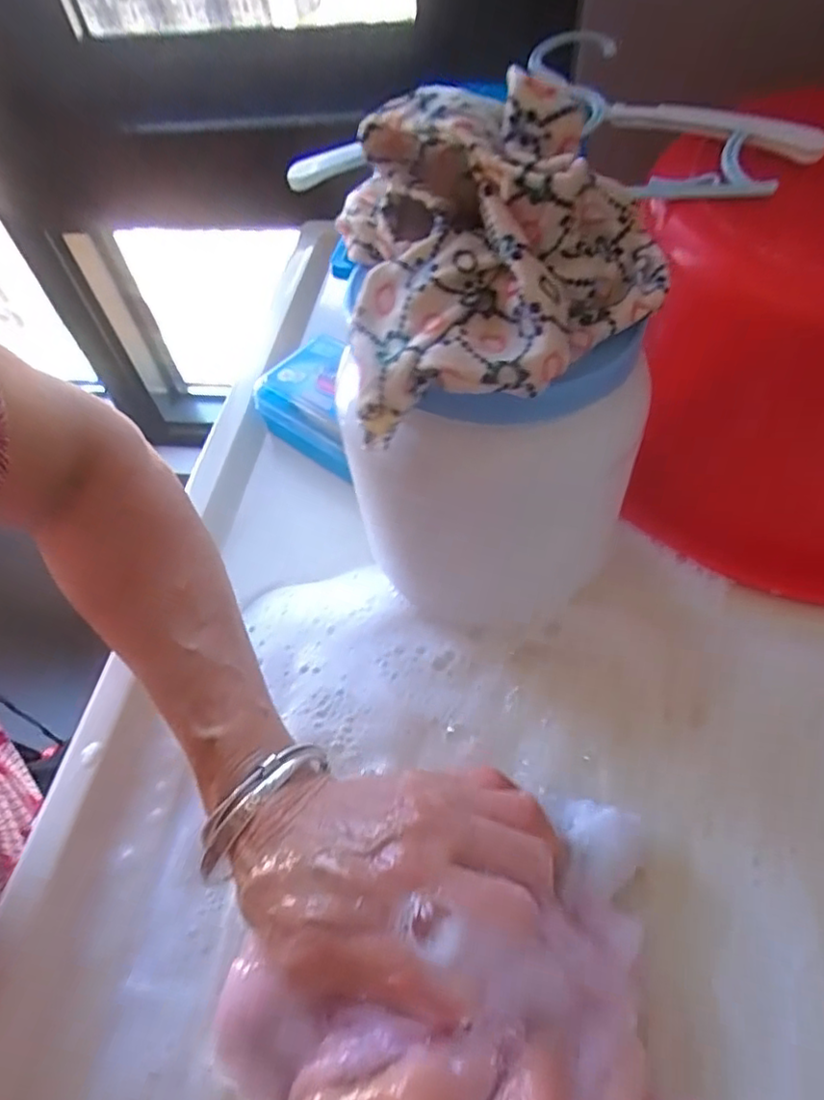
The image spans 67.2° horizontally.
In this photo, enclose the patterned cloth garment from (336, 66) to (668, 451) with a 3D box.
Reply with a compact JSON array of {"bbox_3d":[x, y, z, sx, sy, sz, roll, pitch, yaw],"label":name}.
[{"bbox_3d":[0.032,-0.118,0.221,0.118,0.072,0.129,-8,55,1],"label":"patterned cloth garment"}]

